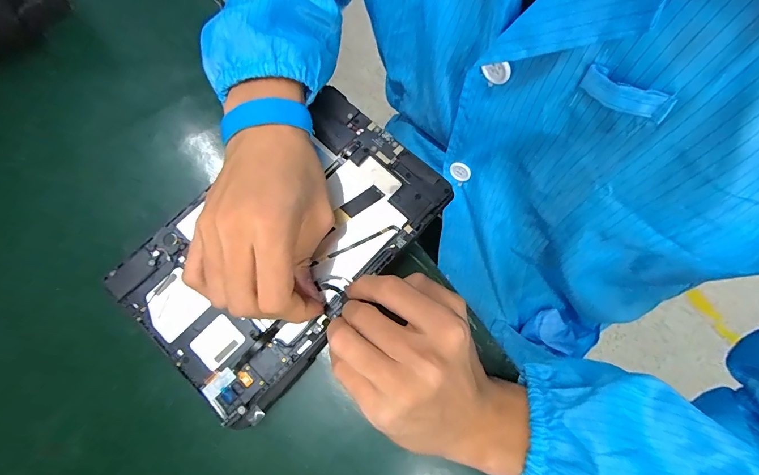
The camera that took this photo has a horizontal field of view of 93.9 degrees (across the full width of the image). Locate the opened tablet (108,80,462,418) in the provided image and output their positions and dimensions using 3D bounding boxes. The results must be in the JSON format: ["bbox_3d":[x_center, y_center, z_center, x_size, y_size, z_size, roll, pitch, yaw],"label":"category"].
[{"bbox_3d":[-0.075,0.001,0.280,0.153,0.010,0.243,40,79,10],"label":"opened tablet"}]

